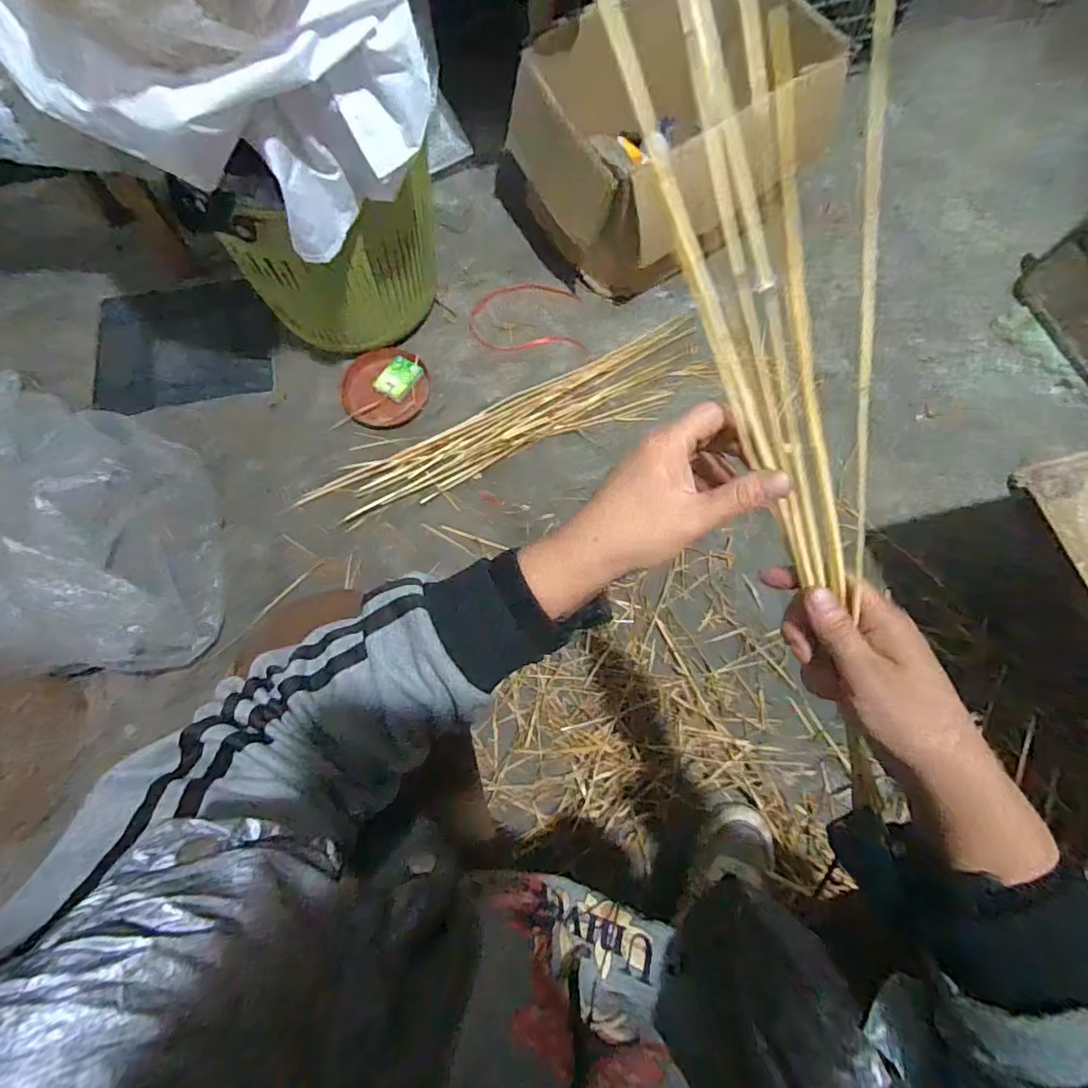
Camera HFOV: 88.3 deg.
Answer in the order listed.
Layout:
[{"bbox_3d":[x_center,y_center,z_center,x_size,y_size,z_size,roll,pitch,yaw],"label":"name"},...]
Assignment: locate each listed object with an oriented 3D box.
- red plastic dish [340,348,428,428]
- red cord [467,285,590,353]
[{"bbox_3d":[-0.273,-0.269,0.958,0.146,0.017,0.153,0,71,0],"label":"red plastic dish"},{"bbox_3d":[-0.034,-0.421,1.040,0.202,0.008,0.158,0,67,-5],"label":"red cord"}]

